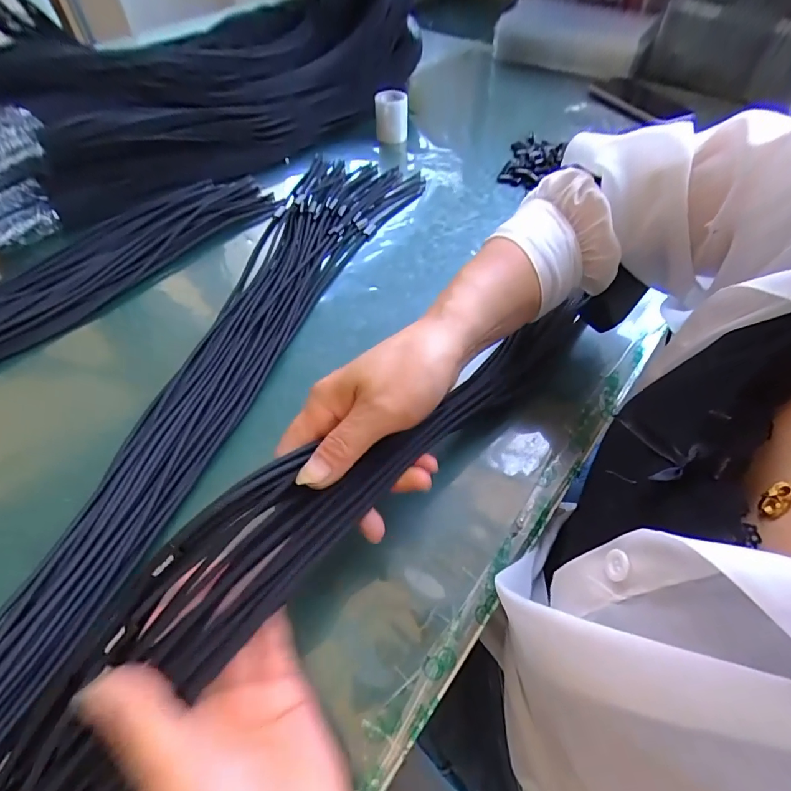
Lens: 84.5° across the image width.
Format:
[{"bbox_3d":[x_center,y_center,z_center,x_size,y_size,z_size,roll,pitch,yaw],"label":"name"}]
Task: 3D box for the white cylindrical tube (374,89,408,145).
[{"bbox_3d":[-0.005,-0.391,0.605,0.045,0.060,0.045,-1,53,-1],"label":"white cylindrical tube"}]

